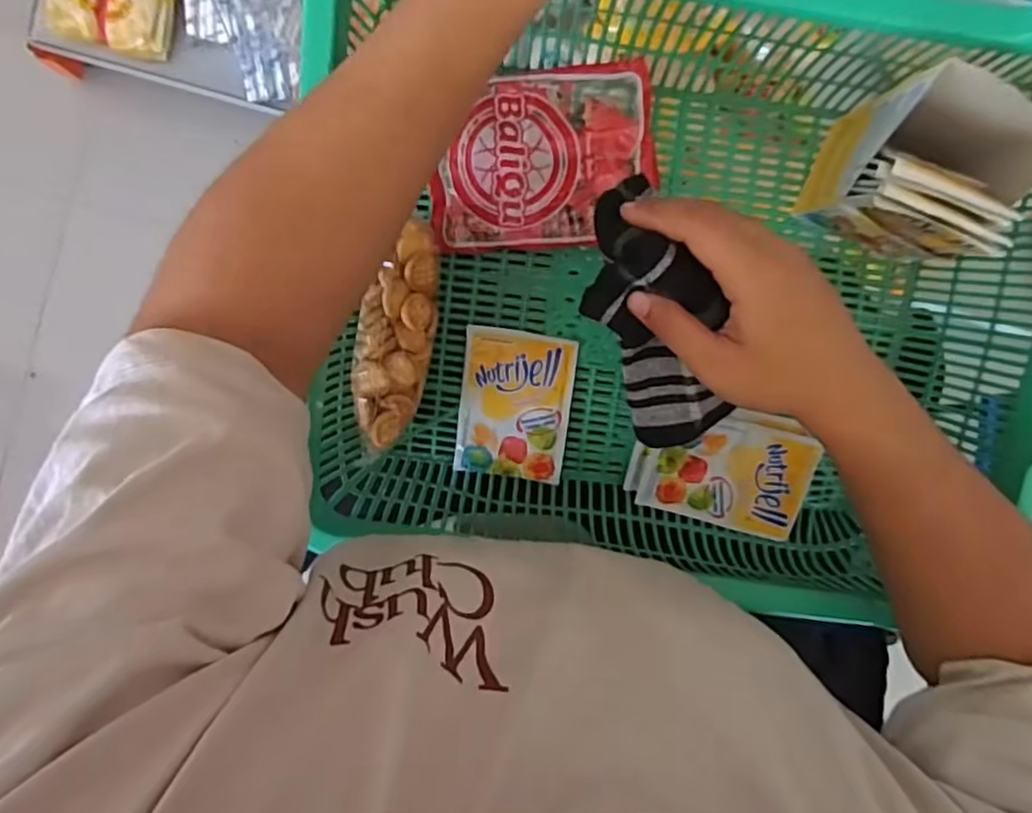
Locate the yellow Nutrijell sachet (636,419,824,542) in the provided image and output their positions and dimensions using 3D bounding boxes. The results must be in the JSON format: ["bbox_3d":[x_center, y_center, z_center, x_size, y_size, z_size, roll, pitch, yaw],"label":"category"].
[{"bbox_3d":[0.149,0.047,0.458,0.109,0.006,0.078,14,108,1],"label":"yellow Nutrijell sachet"}]

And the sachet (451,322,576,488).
[{"bbox_3d":[-0.001,0.000,0.461,0.078,0.010,0.103,7,93,-1],"label":"sachet"}]

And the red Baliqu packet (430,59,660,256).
[{"bbox_3d":[0.018,-0.164,0.433,0.145,0.025,0.112,-2,93,0],"label":"red Baliqu packet"}]

